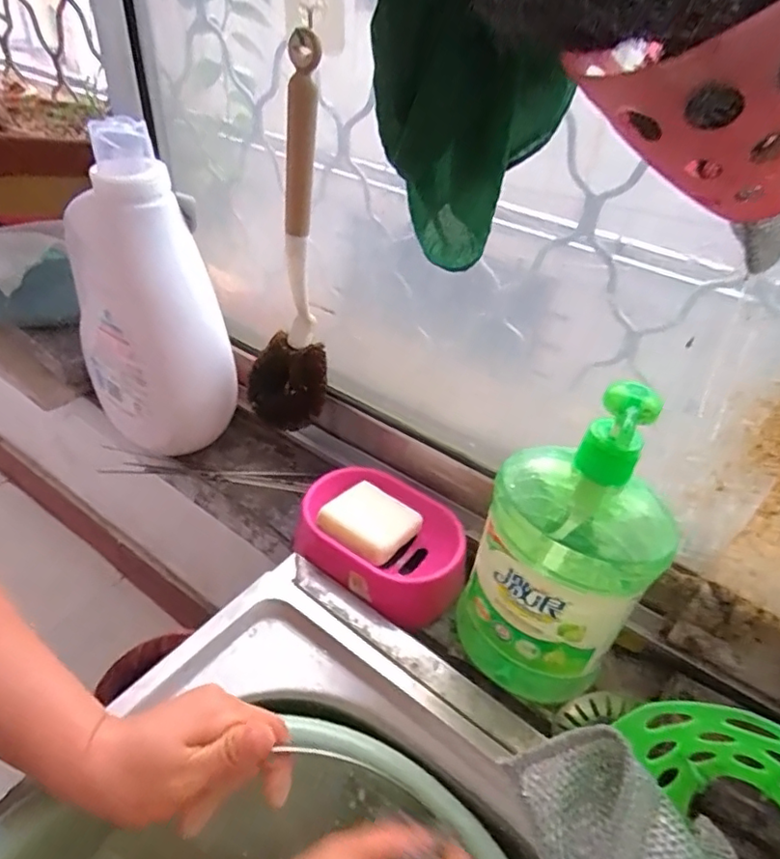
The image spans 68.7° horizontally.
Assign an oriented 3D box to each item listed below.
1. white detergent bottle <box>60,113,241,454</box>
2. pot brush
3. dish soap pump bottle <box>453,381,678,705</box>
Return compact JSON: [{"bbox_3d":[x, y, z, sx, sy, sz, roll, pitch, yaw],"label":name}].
[{"bbox_3d":[-0.243,-0.128,0.572,0.119,0.310,0.138,-20,46,-30],"label":"white detergent bottle"},{"bbox_3d":[-0.094,-0.145,0.503,0.075,0.323,0.058,-2,39,-11],"label":"pot brush"},{"bbox_3d":[0.122,0.082,0.401,0.120,0.245,0.075,20,40,16],"label":"dish soap pump bottle"}]

